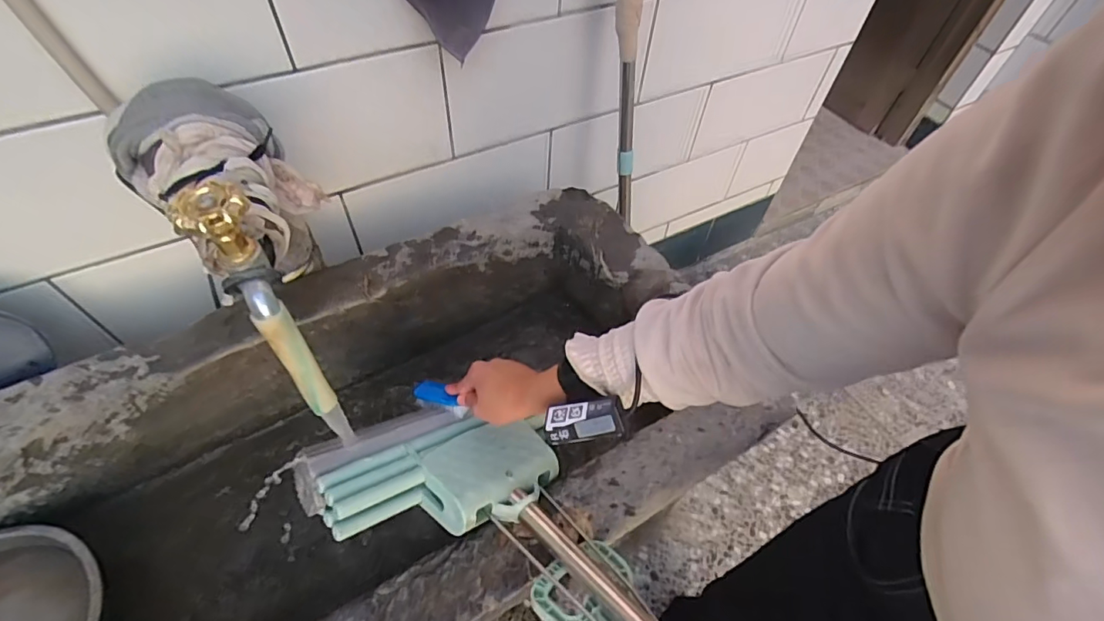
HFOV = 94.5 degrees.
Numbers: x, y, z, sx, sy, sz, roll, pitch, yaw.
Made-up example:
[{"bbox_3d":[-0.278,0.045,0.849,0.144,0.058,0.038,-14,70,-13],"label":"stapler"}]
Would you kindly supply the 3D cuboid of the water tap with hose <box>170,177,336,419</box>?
[{"bbox_3d":[-0.216,-0.003,0.395,0.080,0.194,0.043,39,59,24],"label":"water tap with hose"}]

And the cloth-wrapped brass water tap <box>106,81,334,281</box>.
[{"bbox_3d":[-0.270,-0.110,0.434,0.130,0.107,0.242,-33,60,-25],"label":"cloth-wrapped brass water tap"}]

